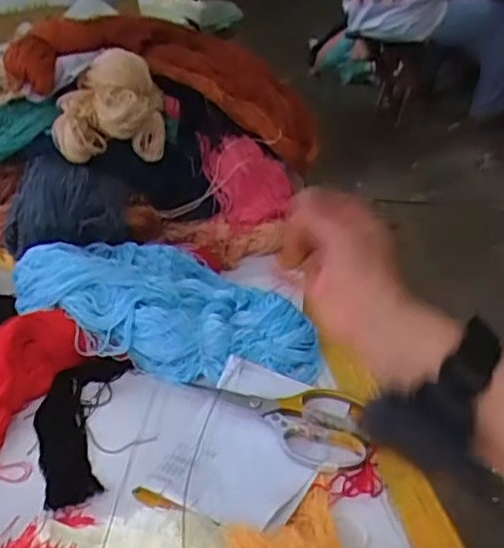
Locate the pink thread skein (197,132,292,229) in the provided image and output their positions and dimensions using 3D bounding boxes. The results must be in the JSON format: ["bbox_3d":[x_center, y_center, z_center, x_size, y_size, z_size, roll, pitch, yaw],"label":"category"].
[{"bbox_3d":[-0.007,-0.137,0.987,0.130,0.113,0.089,-4,37,1],"label":"pink thread skein"}]

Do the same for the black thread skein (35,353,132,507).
[{"bbox_3d":[-0.196,0.164,0.712,0.091,0.030,0.183,-3,37,2],"label":"black thread skein"}]

